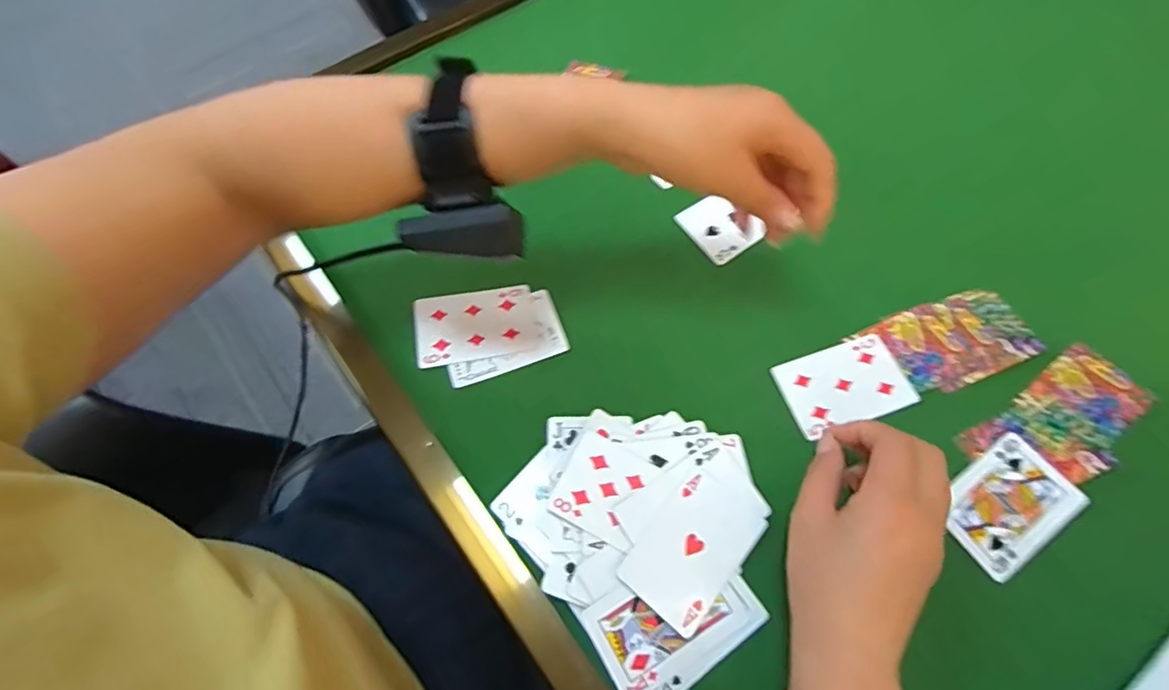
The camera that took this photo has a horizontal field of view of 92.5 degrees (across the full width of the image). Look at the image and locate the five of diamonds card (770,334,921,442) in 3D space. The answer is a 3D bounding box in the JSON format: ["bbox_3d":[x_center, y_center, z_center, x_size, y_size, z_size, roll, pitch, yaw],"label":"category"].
[{"bbox_3d":[0.185,0.028,0.399,0.088,0.004,0.057,-17,66,-7],"label":"five of diamonds card"}]

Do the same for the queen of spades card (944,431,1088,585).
[{"bbox_3d":[0.275,0.103,0.363,0.086,0.004,0.058,-33,69,-13],"label":"queen of spades card"}]

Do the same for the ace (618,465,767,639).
[{"bbox_3d":[0.068,0.125,0.346,0.056,0.004,0.087,41,71,11],"label":"ace"}]

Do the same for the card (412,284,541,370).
[{"bbox_3d":[-0.082,-0.016,0.421,0.090,0.004,0.058,-11,66,-5],"label":"card"}]

